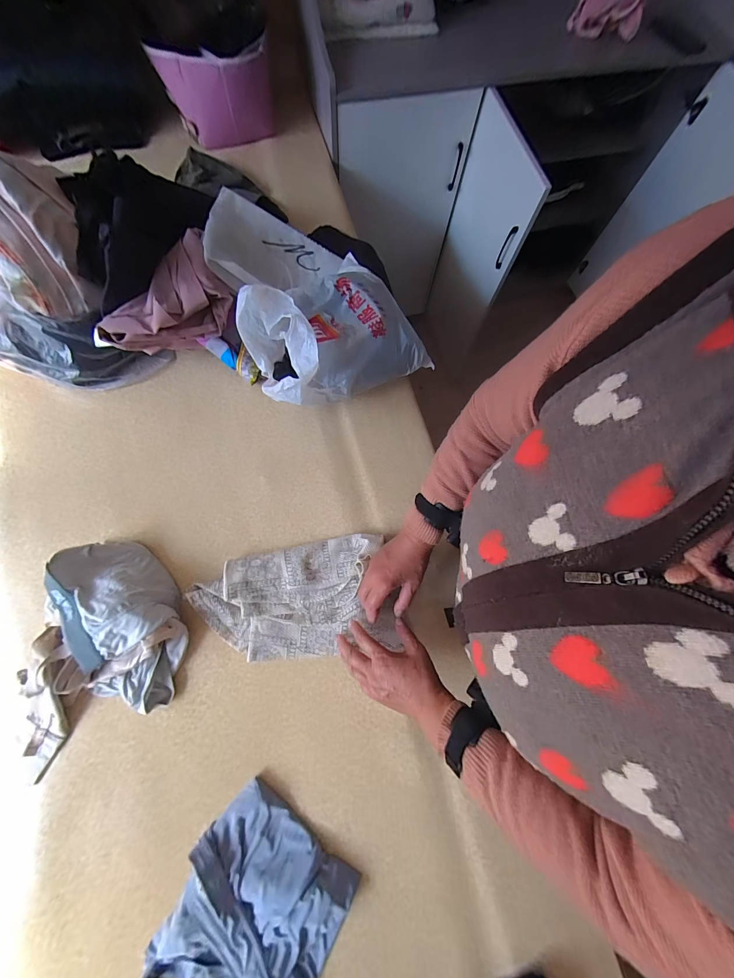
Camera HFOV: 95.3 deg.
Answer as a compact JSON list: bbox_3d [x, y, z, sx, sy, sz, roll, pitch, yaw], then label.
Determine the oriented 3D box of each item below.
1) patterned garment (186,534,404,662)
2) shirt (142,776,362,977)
[{"bbox_3d":[-0.117,0.187,0.557,0.310,0.039,0.183,-9,75,-4],"label":"patterned garment"},{"bbox_3d":[-0.151,0.583,0.459,0.224,0.036,0.242,26,76,6],"label":"shirt"}]

